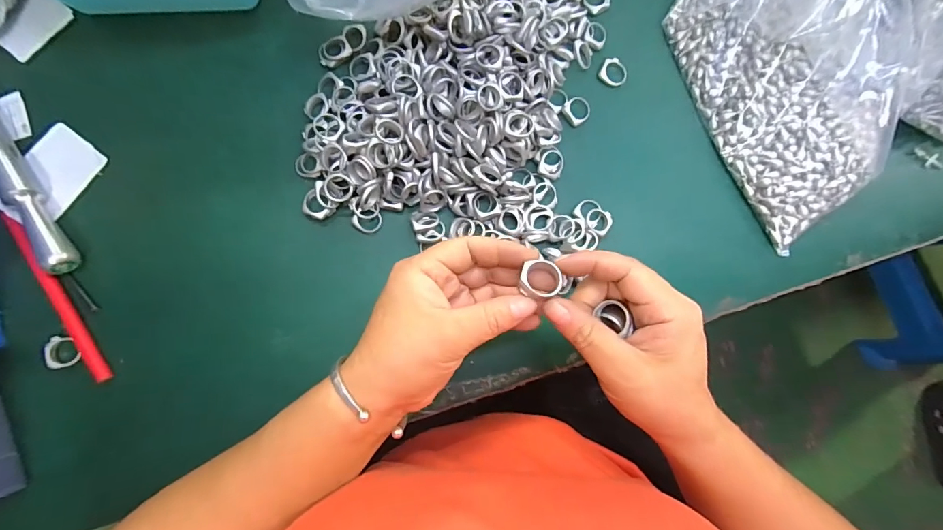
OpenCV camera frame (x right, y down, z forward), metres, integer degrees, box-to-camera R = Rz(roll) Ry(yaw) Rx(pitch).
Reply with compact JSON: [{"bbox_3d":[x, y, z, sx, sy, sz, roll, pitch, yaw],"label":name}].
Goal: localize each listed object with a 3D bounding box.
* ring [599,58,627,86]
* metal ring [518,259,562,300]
[{"bbox_3d":[0.123,-0.166,0.363,0.023,0.004,0.024,0,85,-3],"label":"ring"},{"bbox_3d":[0.040,0.008,0.241,0.024,0.005,0.021,-5,85,-3],"label":"metal ring"}]

